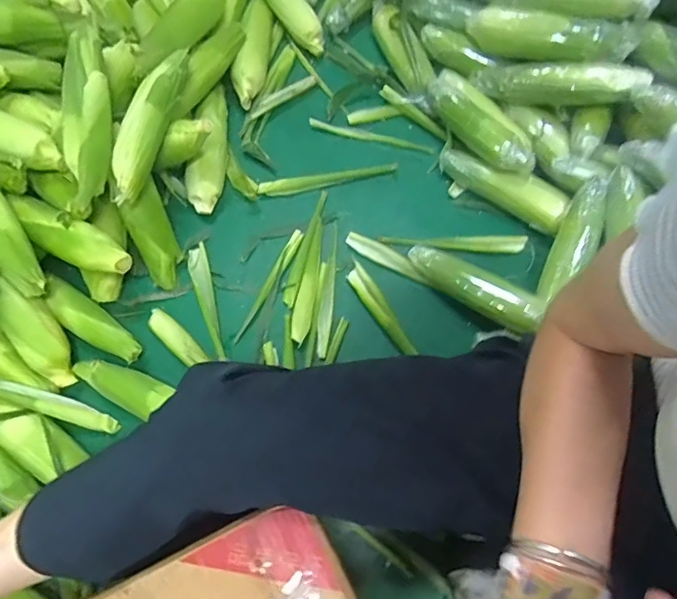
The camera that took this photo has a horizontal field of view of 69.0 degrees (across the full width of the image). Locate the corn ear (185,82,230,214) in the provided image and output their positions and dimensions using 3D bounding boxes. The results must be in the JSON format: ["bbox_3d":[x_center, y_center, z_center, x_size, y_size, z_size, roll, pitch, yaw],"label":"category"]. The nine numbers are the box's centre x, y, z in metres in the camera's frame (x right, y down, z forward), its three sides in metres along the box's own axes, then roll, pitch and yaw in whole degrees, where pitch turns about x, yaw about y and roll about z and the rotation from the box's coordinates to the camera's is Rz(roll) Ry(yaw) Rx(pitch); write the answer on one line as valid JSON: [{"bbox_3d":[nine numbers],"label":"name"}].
[{"bbox_3d":[-0.195,-0.228,0.743,0.051,0.045,0.202,2,73,1],"label":"corn ear"}]

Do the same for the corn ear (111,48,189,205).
[{"bbox_3d":[-0.245,-0.232,0.640,0.041,0.052,0.220,17,73,5],"label":"corn ear"}]

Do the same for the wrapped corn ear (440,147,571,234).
[{"bbox_3d":[0.241,-0.173,0.714,0.192,0.050,0.054,33,76,10],"label":"wrapped corn ear"}]

